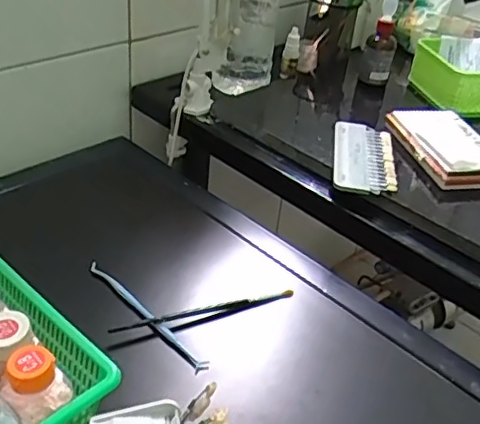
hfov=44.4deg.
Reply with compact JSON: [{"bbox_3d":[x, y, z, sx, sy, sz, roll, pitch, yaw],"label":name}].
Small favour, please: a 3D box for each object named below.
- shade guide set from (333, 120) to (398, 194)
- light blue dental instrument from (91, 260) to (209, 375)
[{"bbox_3d":[0.142,-0.065,0.672,0.066,0.009,0.140,9,36,4],"label":"shade guide set"},{"bbox_3d":[-0.088,0.092,0.540,0.010,0.010,0.165,-27,47,-38],"label":"light blue dental instrument"}]

